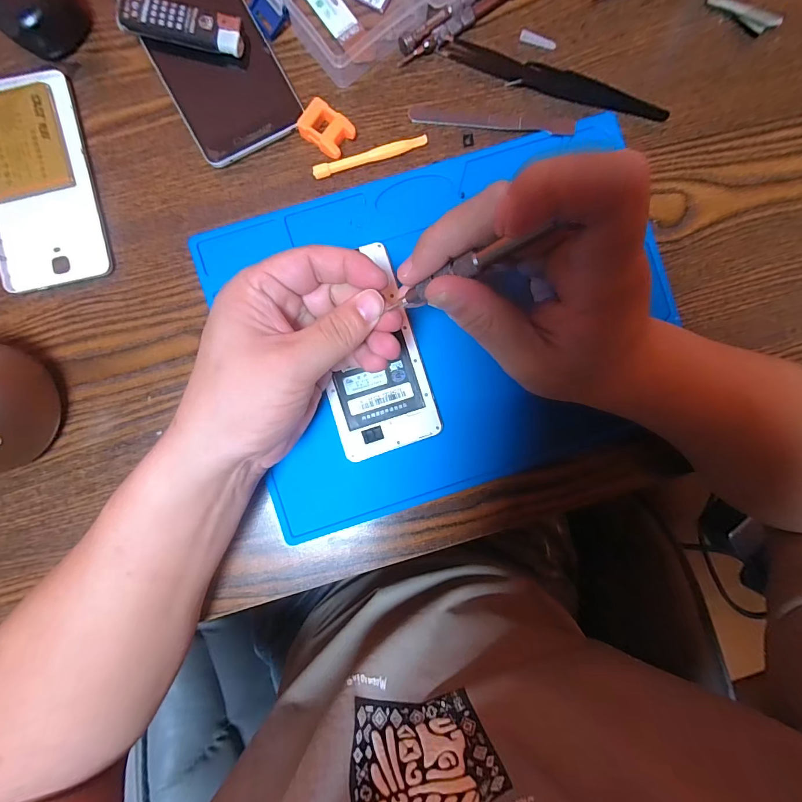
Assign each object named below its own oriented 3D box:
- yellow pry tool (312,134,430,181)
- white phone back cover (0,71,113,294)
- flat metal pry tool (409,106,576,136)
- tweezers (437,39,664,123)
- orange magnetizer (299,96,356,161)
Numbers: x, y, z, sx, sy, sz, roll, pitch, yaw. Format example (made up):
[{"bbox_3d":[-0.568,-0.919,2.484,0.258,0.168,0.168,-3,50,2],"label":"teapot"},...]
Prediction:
[{"bbox_3d":[-0.022,-0.175,0.273,0.083,0.007,0.009,-19,91,-2],"label":"yellow pry tool"},{"bbox_3d":[-0.253,-0.152,0.264,0.073,0.006,0.145,-14,91,-2],"label":"white phone back cover"},{"bbox_3d":[0.067,-0.204,0.279,0.119,0.004,0.011,5,88,-1],"label":"flat metal pry tool"},{"bbox_3d":[0.112,-0.233,0.277,0.166,0.009,0.019,17,90,-3],"label":"tweezers"},{"bbox_3d":[-0.053,-0.191,0.269,0.035,0.011,0.027,36,89,-2],"label":"orange magnetizer"}]

